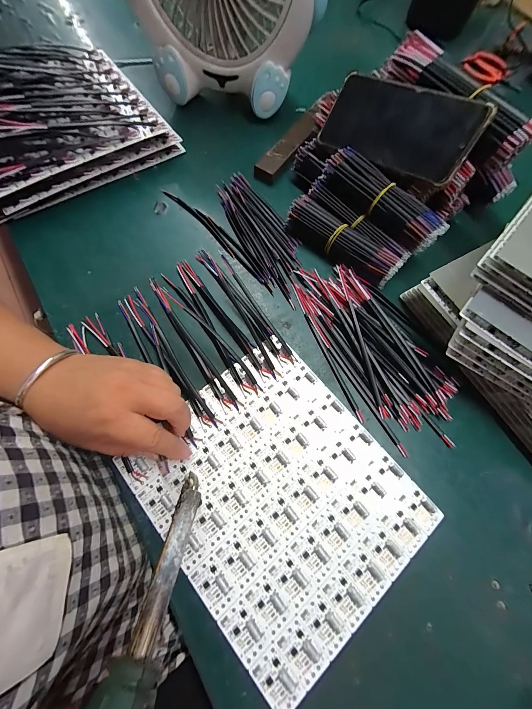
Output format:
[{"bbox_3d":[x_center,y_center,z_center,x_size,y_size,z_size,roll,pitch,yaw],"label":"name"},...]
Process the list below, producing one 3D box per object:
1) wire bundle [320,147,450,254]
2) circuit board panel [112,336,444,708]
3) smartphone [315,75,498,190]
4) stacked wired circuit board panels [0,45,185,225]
[{"bbox_3d":[0.133,-0.174,0.303,0.045,0.047,0.147,-42,77,-14],"label":"wire bundle"},{"bbox_3d":[0.012,0.126,0.242,0.199,0.007,0.229,-39,77,-13],"label":"circuit board panel"},{"bbox_3d":[0.141,-0.249,0.286,0.161,0.009,0.073,37,117,21],"label":"smartphone"},{"bbox_3d":[-0.324,-0.296,0.330,0.344,0.081,0.229,-36,76,-13],"label":"stacked wired circuit board panels"}]

